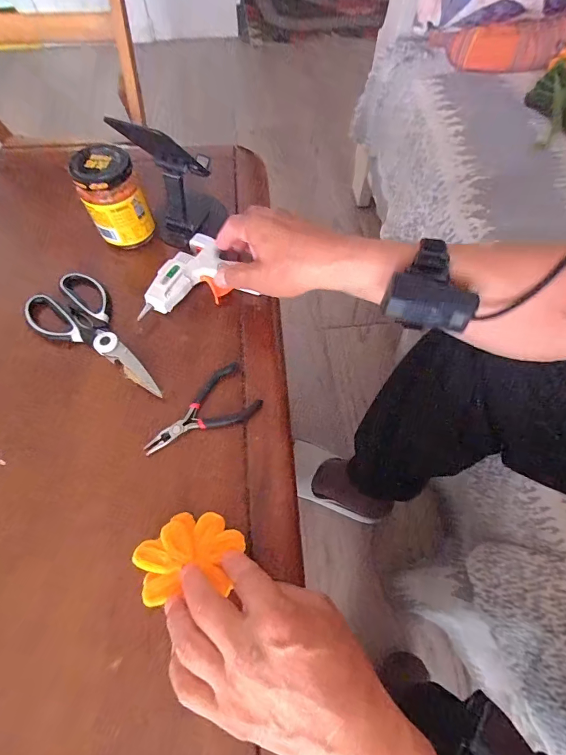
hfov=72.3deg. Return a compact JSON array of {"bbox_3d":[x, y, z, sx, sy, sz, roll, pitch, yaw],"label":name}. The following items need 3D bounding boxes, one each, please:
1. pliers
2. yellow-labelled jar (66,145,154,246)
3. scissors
[{"bbox_3d":[-0.075,0.041,0.387,0.061,0.007,0.121,39,70,16],"label":"pliers"},{"bbox_3d":[-0.192,-0.206,0.447,0.071,0.095,0.054,-25,67,-12],"label":"yellow-labelled jar"},{"bbox_3d":[-0.196,-0.049,0.426,0.195,0.012,0.083,34,69,14],"label":"scissors"}]

